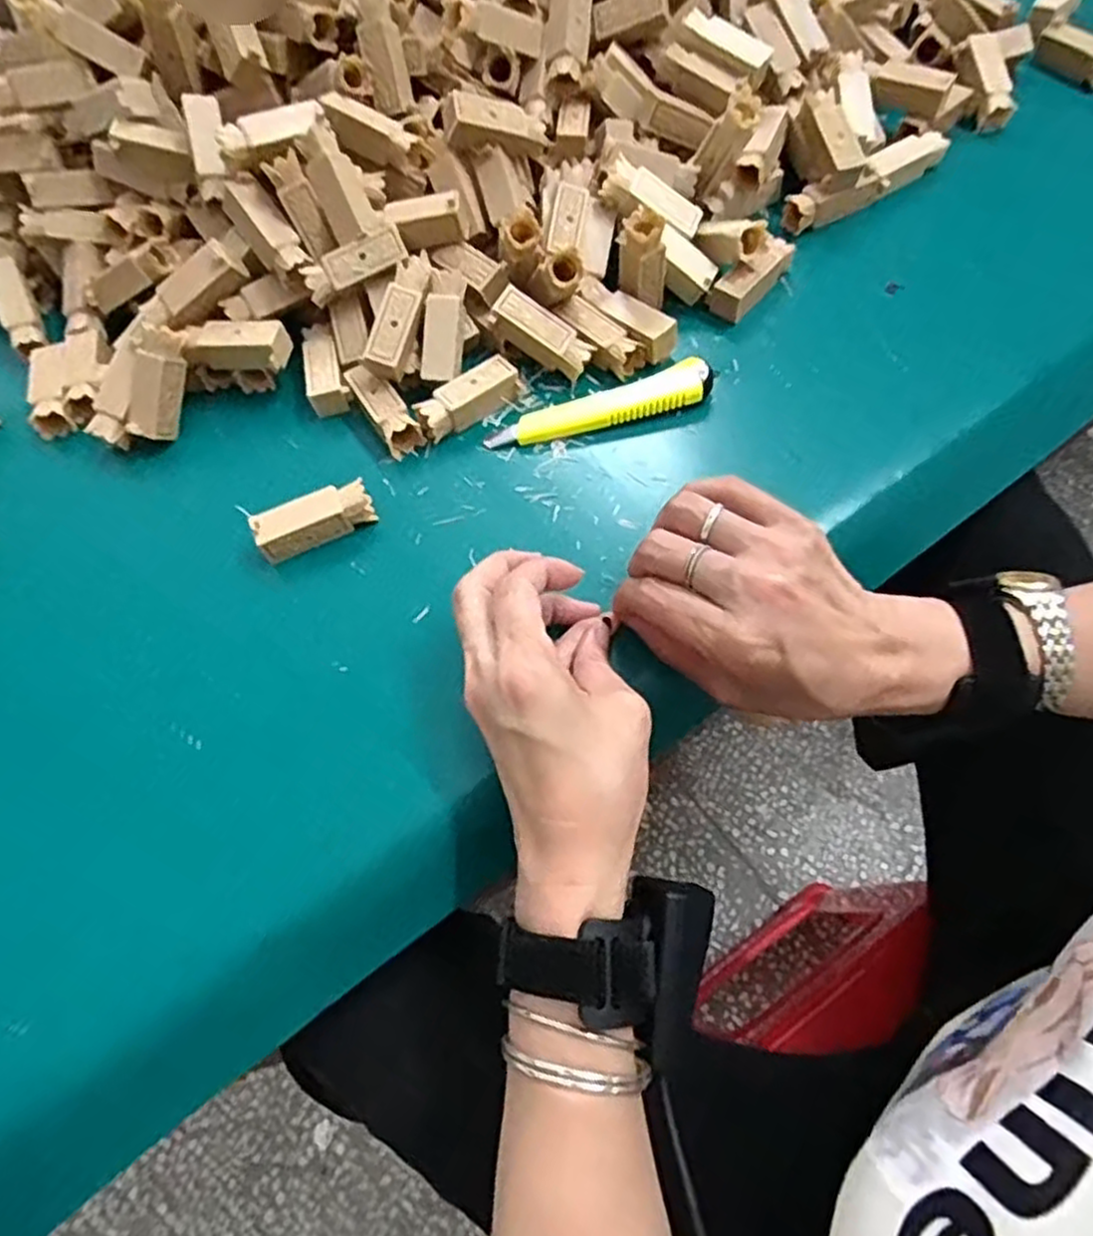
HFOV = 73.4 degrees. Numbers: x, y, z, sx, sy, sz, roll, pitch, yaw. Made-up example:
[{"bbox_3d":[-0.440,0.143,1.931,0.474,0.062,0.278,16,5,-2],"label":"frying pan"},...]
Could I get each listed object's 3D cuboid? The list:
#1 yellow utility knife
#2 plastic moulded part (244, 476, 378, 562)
[{"bbox_3d":[0.031,-0.120,0.416,0.130,0.015,0.024,-14,61,-3],"label":"yellow utility knife"},{"bbox_3d":[-0.123,-0.052,0.389,0.060,0.021,0.022,-27,62,-9],"label":"plastic moulded part"}]

